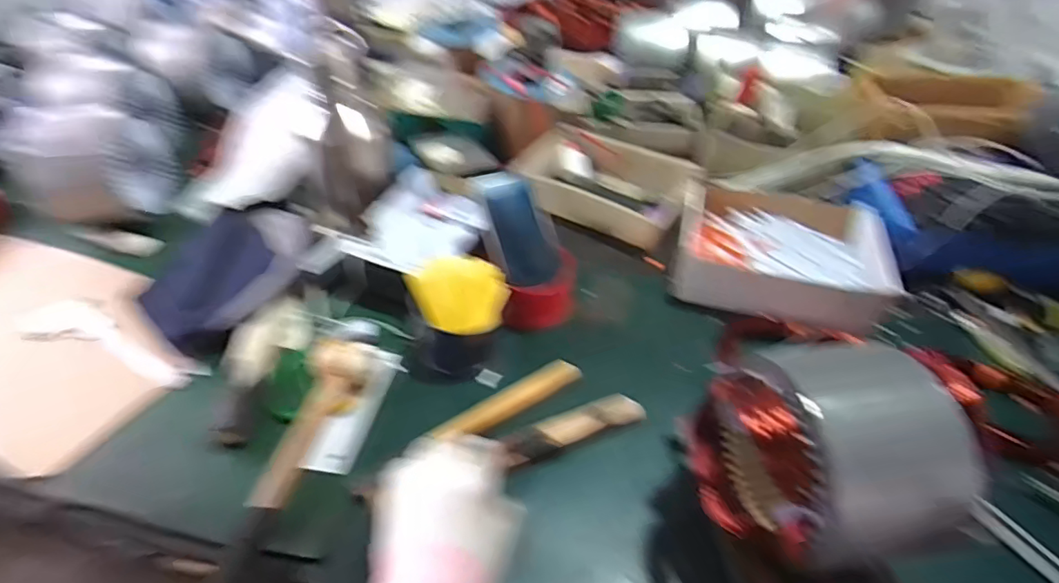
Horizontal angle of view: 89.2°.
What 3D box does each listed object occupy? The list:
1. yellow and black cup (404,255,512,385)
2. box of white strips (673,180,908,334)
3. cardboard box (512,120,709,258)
[{"bbox_3d":[-0.080,0.026,0.615,0.105,0.085,0.102,1,46,-1],"label":"yellow and black cup"},{"bbox_3d":[0.331,-0.047,0.716,0.255,0.070,0.205,13,47,10],"label":"box of white strips"},{"bbox_3d":[0.118,-0.165,0.856,0.252,0.085,0.164,27,51,21],"label":"cardboard box"}]

